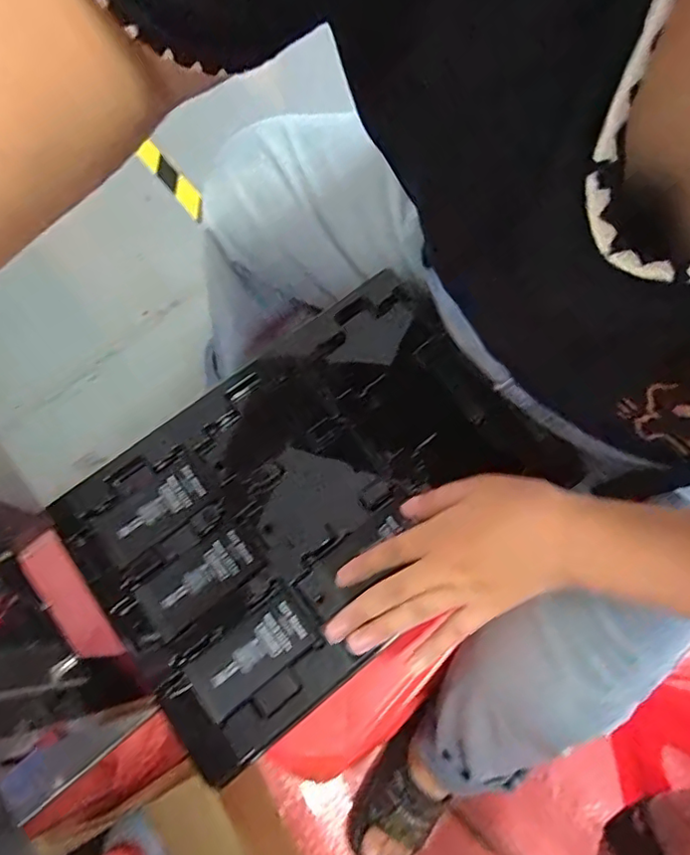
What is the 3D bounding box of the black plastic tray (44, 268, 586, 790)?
[{"bbox_3d":[-0.023,0.046,0.417,0.321,0.013,0.224,-36,75,-11],"label":"black plastic tray"}]

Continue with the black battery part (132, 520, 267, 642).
[{"bbox_3d":[-0.102,0.106,0.401,0.084,0.004,0.043,-37,72,-10],"label":"black battery part"}]

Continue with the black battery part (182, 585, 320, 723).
[{"bbox_3d":[-0.063,0.151,0.382,0.084,0.004,0.043,-37,72,-10],"label":"black battery part"}]

